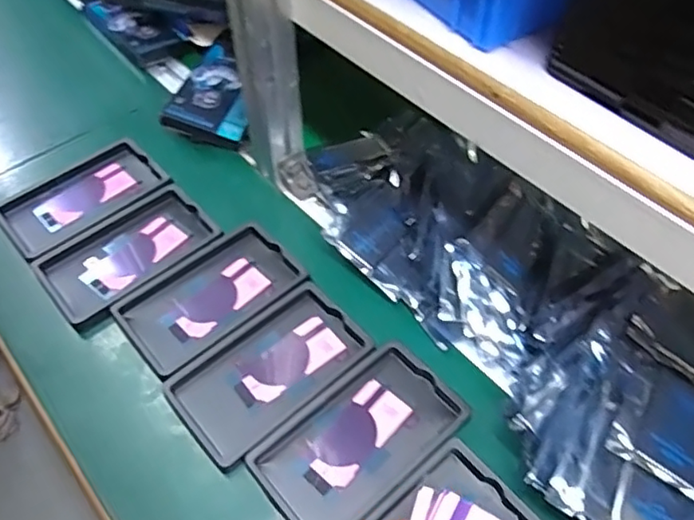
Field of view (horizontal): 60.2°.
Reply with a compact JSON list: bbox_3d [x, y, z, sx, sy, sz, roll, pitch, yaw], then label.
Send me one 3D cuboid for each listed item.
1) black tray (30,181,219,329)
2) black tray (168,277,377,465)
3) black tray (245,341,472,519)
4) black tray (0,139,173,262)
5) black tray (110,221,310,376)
[{"bbox_3d":[-0.213,-0.011,0.585,0.161,0.015,0.098,-38,61,-21],"label":"black tray"},{"bbox_3d":[-0.064,0.092,0.511,0.160,0.015,0.094,-38,61,-21],"label":"black tray"},{"bbox_3d":[0.011,0.139,0.471,0.159,0.010,0.092,-35,60,-20],"label":"black tray"},{"bbox_3d":[-0.277,-0.067,0.629,0.158,0.013,0.097,-36,61,-20],"label":"black tray"},{"bbox_3d":[-0.125,0.030,0.554,0.160,0.011,0.095,-36,61,-20],"label":"black tray"}]

